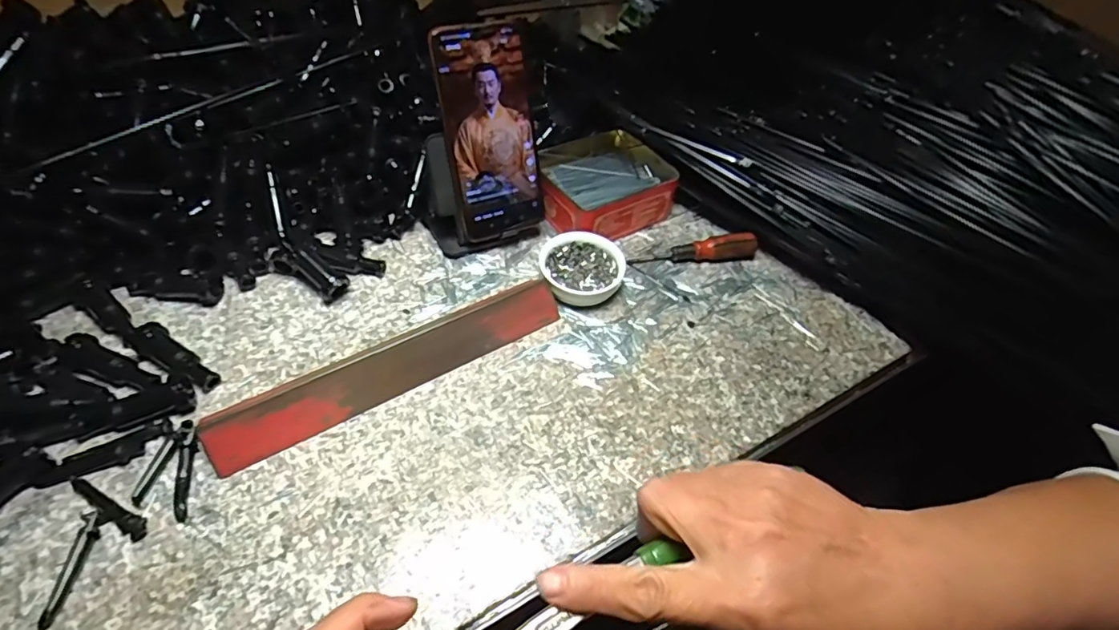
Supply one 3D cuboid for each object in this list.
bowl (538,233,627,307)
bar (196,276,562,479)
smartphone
[{"bbox_3d":[0.019,-0.040,0.474,0.070,0.025,0.064,3,50,-3],"label":"bowl"},{"bbox_3d":[-0.112,0.034,0.394,0.255,0.027,0.034,-25,57,-25],"label":"bar"},{"bbox_3d":[-0.055,-0.150,0.455,0.077,0.162,0.009,-19,29,-20],"label":"smartphone"}]

